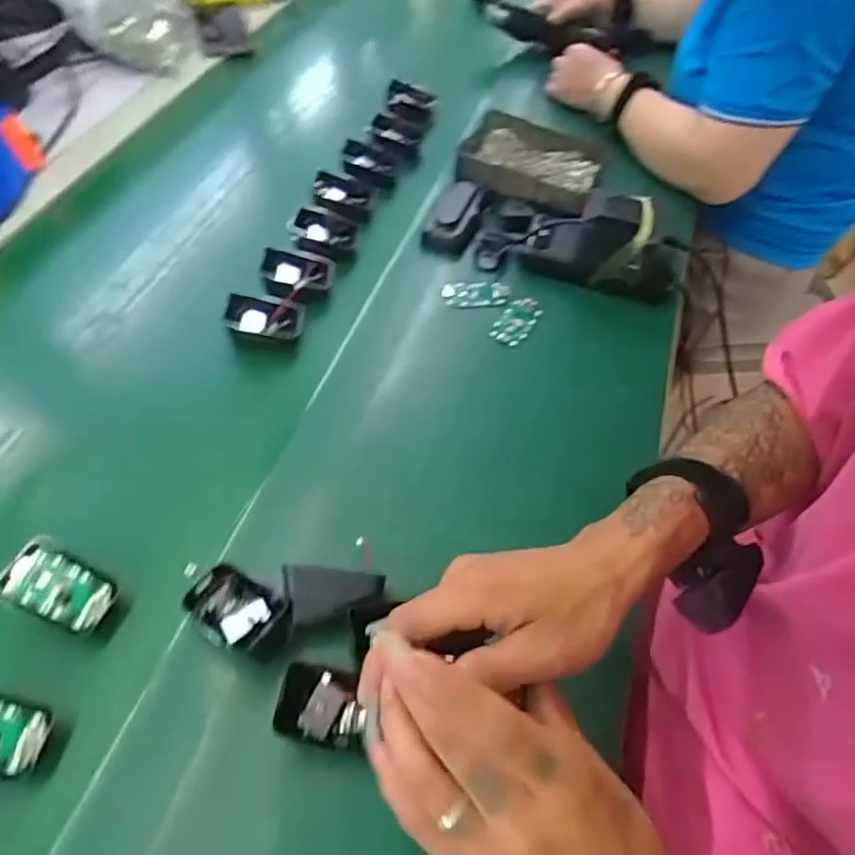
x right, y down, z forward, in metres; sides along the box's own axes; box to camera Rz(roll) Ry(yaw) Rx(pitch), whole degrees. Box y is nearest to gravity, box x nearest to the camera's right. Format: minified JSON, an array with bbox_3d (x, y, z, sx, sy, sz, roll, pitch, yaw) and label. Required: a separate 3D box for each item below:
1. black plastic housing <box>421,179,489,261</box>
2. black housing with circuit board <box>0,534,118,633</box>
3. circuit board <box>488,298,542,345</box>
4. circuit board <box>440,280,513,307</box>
[{"bbox_3d":[0.032,-0.230,0.678,0.047,0.022,0.108,20,68,11],"label":"black plastic housing"},{"bbox_3d":[-0.247,0.108,0.422,0.070,0.018,0.043,30,59,0],"label":"black housing with circuit board"},{"bbox_3d":[0.089,-0.105,0.619,0.033,0.008,0.063,28,55,17],"label":"circuit board"},{"bbox_3d":[0.048,-0.137,0.636,0.068,0.007,0.035,-6,53,-8],"label":"circuit board"}]

